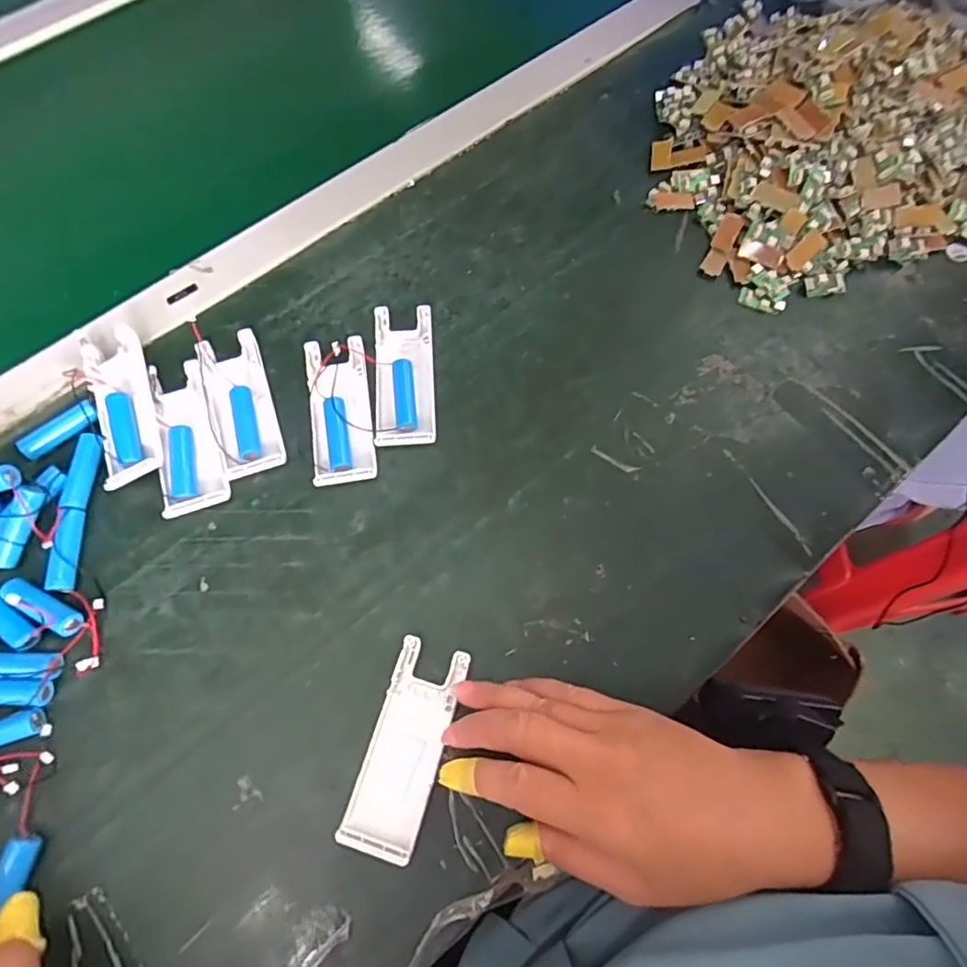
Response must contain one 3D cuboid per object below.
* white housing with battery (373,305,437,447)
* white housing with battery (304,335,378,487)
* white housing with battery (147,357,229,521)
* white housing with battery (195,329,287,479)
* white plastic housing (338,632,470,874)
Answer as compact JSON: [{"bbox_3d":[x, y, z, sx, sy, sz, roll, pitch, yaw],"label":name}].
[{"bbox_3d":[-0.054,-0.075,0.392,0.040,0.012,0.102,-3,70,-2],"label":"white housing with battery"},{"bbox_3d":[-0.095,-0.050,0.379,0.039,0.014,0.103,-9,70,-5],"label":"white housing with battery"},{"bbox_3d":[-0.192,-0.031,0.371,0.037,0.013,0.104,-16,71,-7],"label":"white housing with battery"},{"bbox_3d":[-0.163,-0.054,0.381,0.041,0.011,0.102,-18,71,-8],"label":"white housing with battery"},{"bbox_3d":[-0.041,0.141,0.309,0.040,0.010,0.105,15,69,5],"label":"white plastic housing"}]

